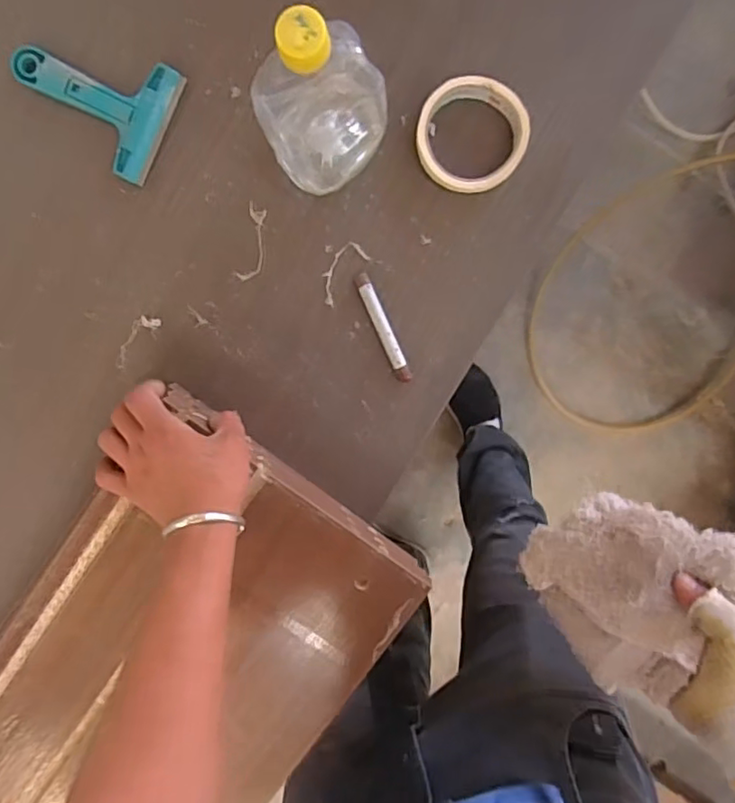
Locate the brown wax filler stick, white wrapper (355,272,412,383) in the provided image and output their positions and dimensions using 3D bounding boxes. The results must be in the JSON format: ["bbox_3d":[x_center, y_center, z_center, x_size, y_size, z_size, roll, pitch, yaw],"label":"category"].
[{"bbox_3d":[0.014,-0.067,0.543,0.015,0.014,0.106,-24,97,3],"label":"brown wax filler stick, white wrapper"}]

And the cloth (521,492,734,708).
[{"bbox_3d":[0.218,0.146,0.480,0.147,0.082,0.132,-40,96,5],"label":"cloth"}]

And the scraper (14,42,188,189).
[{"bbox_3d":[-0.244,-0.269,0.524,0.140,0.011,0.101,25,97,-3],"label":"scraper"}]

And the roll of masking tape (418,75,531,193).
[{"bbox_3d":[0.090,-0.229,0.516,0.094,0.024,0.091,0,98,0],"label":"roll of masking tape"}]

